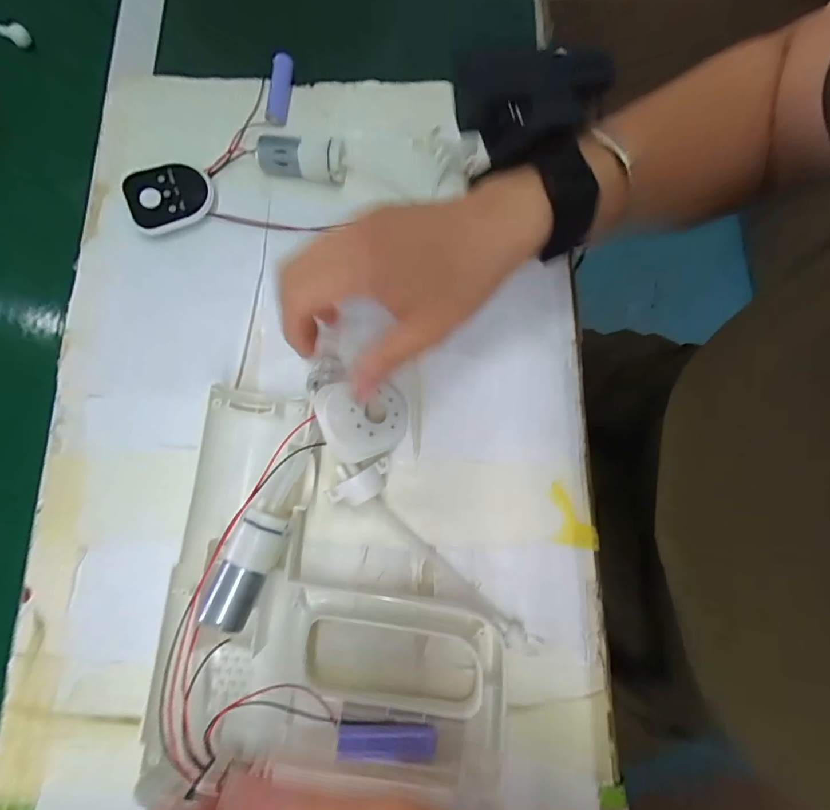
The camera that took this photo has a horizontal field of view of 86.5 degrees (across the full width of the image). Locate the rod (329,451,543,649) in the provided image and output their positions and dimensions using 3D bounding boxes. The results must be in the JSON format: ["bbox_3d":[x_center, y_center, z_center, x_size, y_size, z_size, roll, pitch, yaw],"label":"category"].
[{"bbox_3d":[0.017,0.084,0.257,0.152,0.024,0.036,38,80,7],"label":"rod"}]

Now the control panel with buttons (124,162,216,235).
[{"bbox_3d":[-0.168,-0.143,0.303,0.055,0.013,0.048,-26,79,-6],"label":"control panel with buttons"}]

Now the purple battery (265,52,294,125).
[{"bbox_3d":[-0.099,-0.232,0.324,0.014,0.018,0.045,4,78,0],"label":"purple battery"}]

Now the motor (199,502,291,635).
[{"bbox_3d":[-0.084,0.081,0.229,0.023,0.029,0.061,21,79,7],"label":"motor"}]

